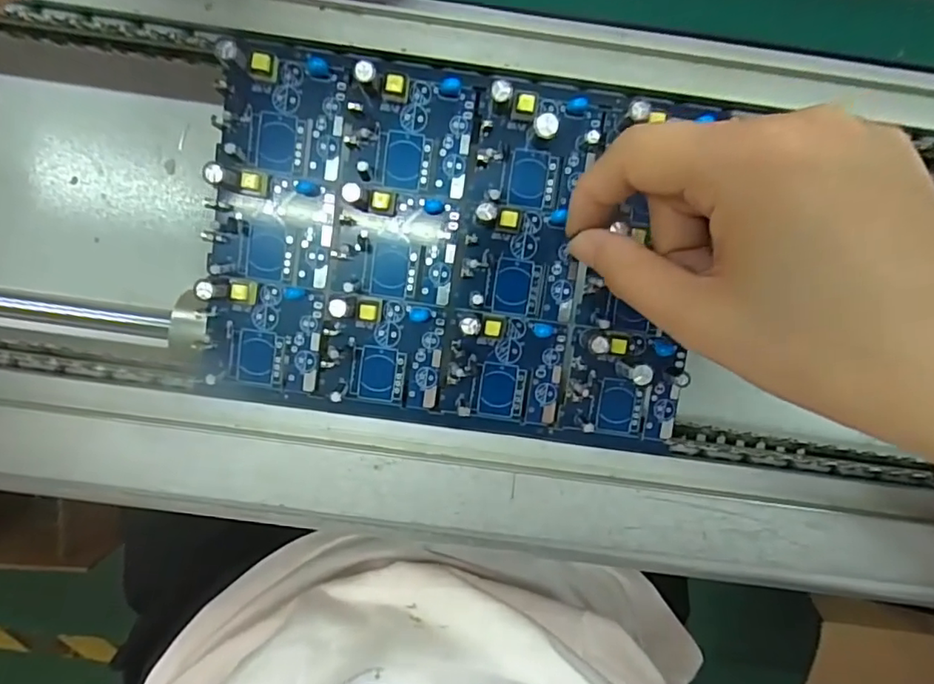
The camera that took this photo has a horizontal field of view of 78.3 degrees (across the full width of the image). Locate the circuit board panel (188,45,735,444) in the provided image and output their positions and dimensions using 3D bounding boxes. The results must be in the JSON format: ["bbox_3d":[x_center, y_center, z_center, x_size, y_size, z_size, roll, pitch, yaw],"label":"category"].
[{"bbox_3d":[-0.004,-0.035,0.221,0.187,0.014,0.135,9,97,-2],"label":"circuit board panel"}]

